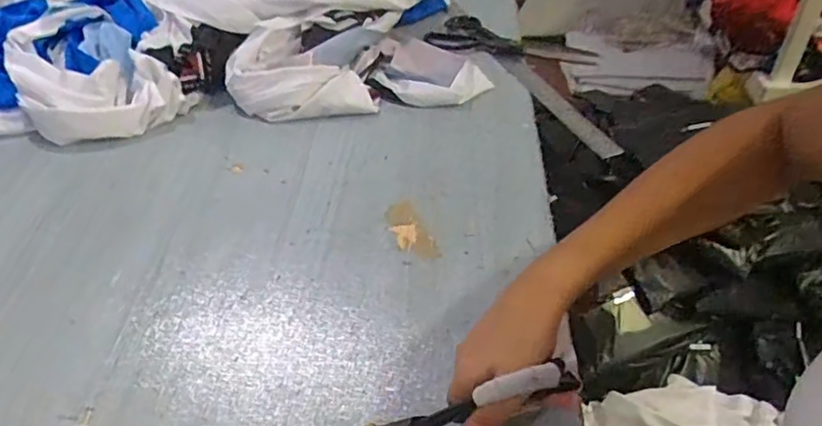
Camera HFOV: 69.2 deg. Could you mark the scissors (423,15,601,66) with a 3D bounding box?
[{"bbox_3d":[0.137,-0.236,0.830,0.236,0.022,0.086,23,50,26],"label":"scissors"}]

